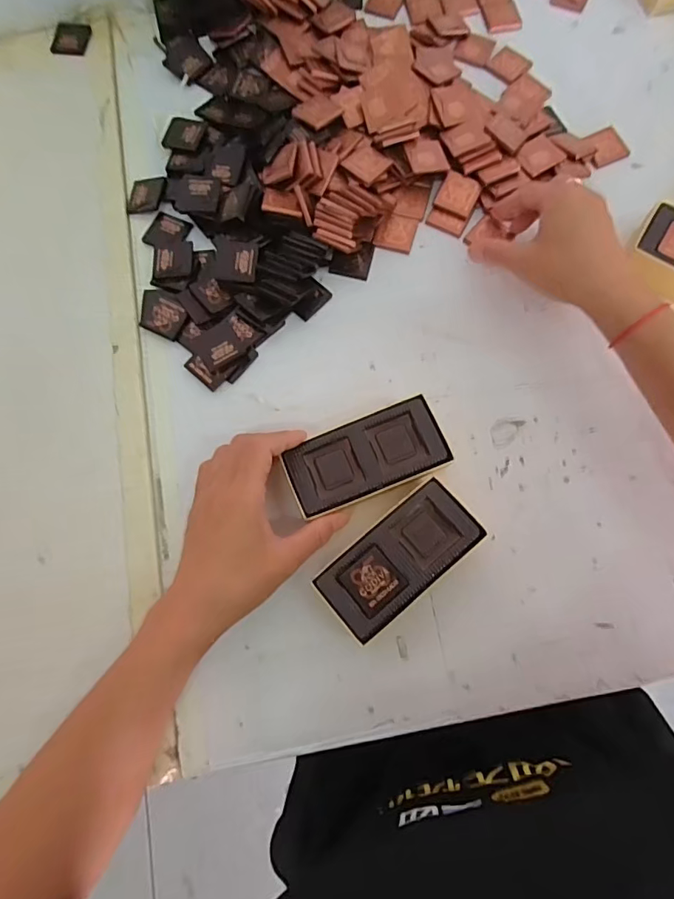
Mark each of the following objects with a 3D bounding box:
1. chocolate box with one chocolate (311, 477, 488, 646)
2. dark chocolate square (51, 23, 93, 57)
[{"bbox_3d":[0.043,0.077,0.341,0.111,0.032,0.053,-39,78,-8],"label":"chocolate box with one chocolate"},{"bbox_3d":[-0.267,-0.411,0.486,0.039,0.004,0.041,6,76,3],"label":"dark chocolate square"}]

